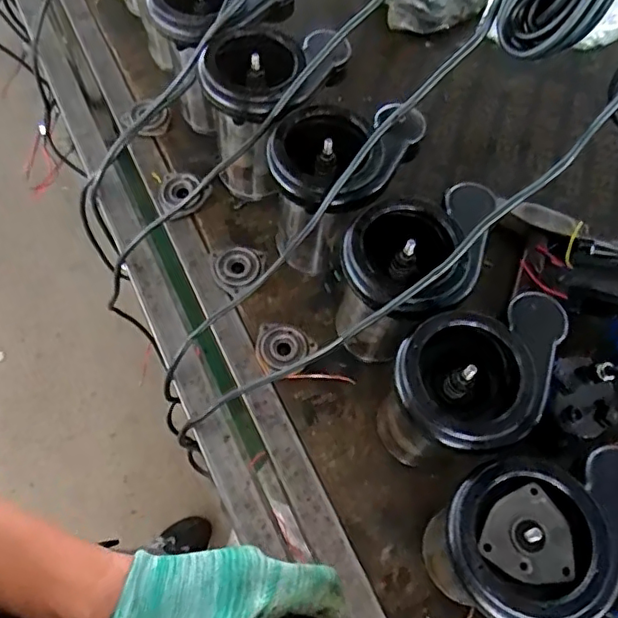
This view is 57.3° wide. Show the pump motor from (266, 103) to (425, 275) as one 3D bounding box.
[{"bbox_3d":[0.031,-0.137,0.645,0.128,0.179,0.160,32,67,12],"label":"pump motor"}]

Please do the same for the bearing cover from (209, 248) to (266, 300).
[{"bbox_3d":[-0.086,-0.045,0.696,0.064,0.010,0.069,-9,65,-7],"label":"bearing cover"}]

